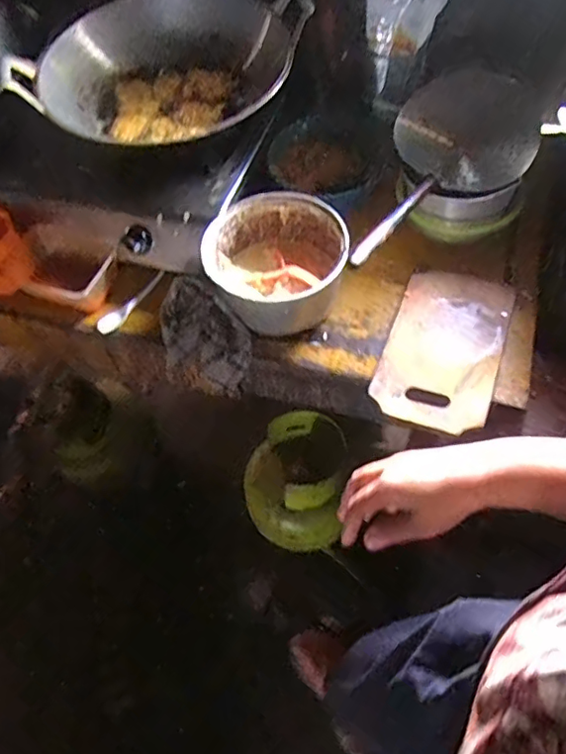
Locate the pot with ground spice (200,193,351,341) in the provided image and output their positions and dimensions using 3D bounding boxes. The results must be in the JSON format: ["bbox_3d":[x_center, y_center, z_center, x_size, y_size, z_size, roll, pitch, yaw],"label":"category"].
[{"bbox_3d":[-0.009,-0.173,0.868,0.201,0.118,0.192,-2,57,2],"label":"pot with ground spice"}]

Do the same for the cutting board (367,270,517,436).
[{"bbox_3d":[0.230,-0.048,0.812,0.156,0.018,0.273,17,64,18],"label":"cutting board"}]

